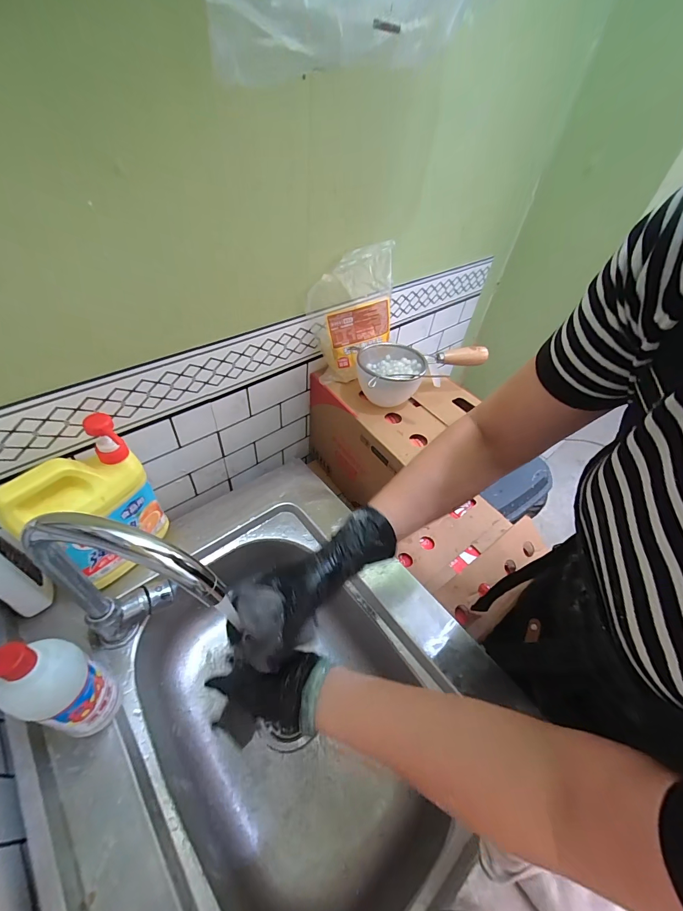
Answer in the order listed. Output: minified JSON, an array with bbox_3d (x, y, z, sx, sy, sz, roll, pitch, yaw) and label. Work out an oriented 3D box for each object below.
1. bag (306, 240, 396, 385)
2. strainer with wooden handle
[{"bbox_3d":[0.026,-0.248,0.631,0.155,0.204,0.091,-17,52,-21],"label":"bag"},{"bbox_3d":[0.138,-0.147,0.636,0.240,0.088,0.129,-11,50,-16],"label":"strainer with wooden handle"}]

